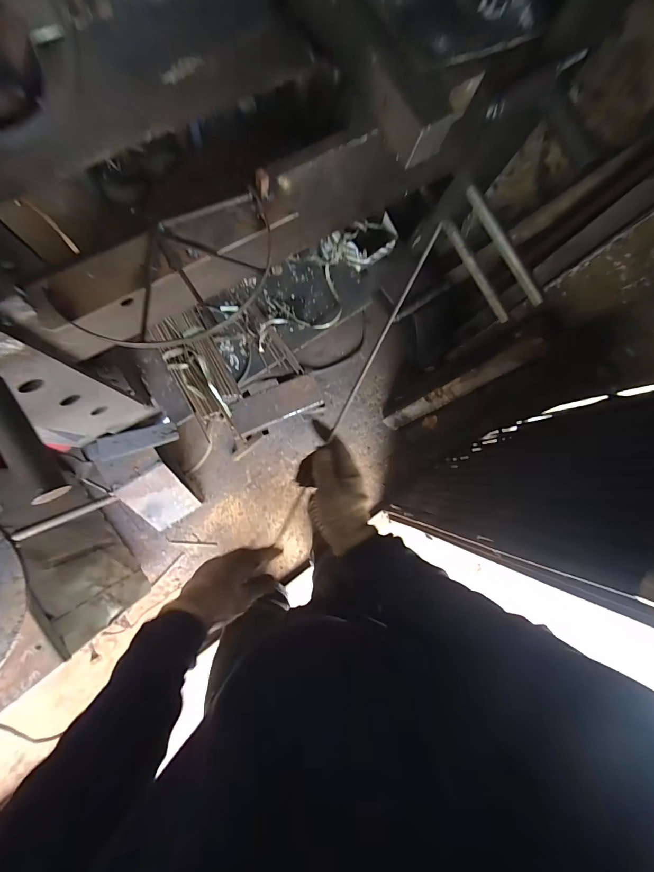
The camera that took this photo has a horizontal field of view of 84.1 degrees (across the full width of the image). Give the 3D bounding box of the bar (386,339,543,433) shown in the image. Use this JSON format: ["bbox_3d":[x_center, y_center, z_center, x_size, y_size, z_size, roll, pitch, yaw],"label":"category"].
[{"bbox_3d":[0.360,-0.127,1.082,0.023,0.600,0.055,-33,90,-31],"label":"bar"}]

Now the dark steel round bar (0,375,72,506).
[{"bbox_3d":[-0.320,-0.005,0.366,0.029,0.033,0.158,-32,90,-9],"label":"dark steel round bar"}]

